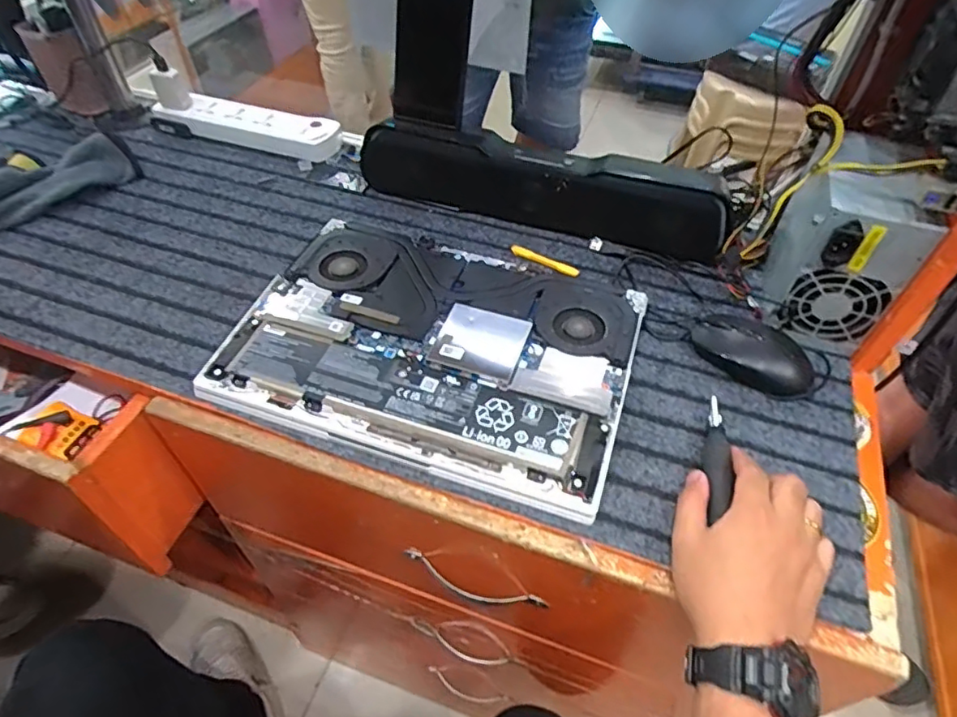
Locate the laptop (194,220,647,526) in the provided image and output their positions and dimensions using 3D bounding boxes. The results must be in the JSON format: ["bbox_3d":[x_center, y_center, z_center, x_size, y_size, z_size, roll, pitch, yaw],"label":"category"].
[{"bbox_3d":[-0.039,-0.014,0.542,0.354,0.027,0.246,15,49,12],"label":"laptop"}]

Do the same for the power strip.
[{"bbox_3d":[-0.316,-0.323,0.791,0.267,0.040,0.060,17,50,13],"label":"power strip"}]

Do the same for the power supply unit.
[{"bbox_3d":[0.336,-0.112,0.548,0.087,0.159,0.144,13,49,9],"label":"power supply unit"}]

